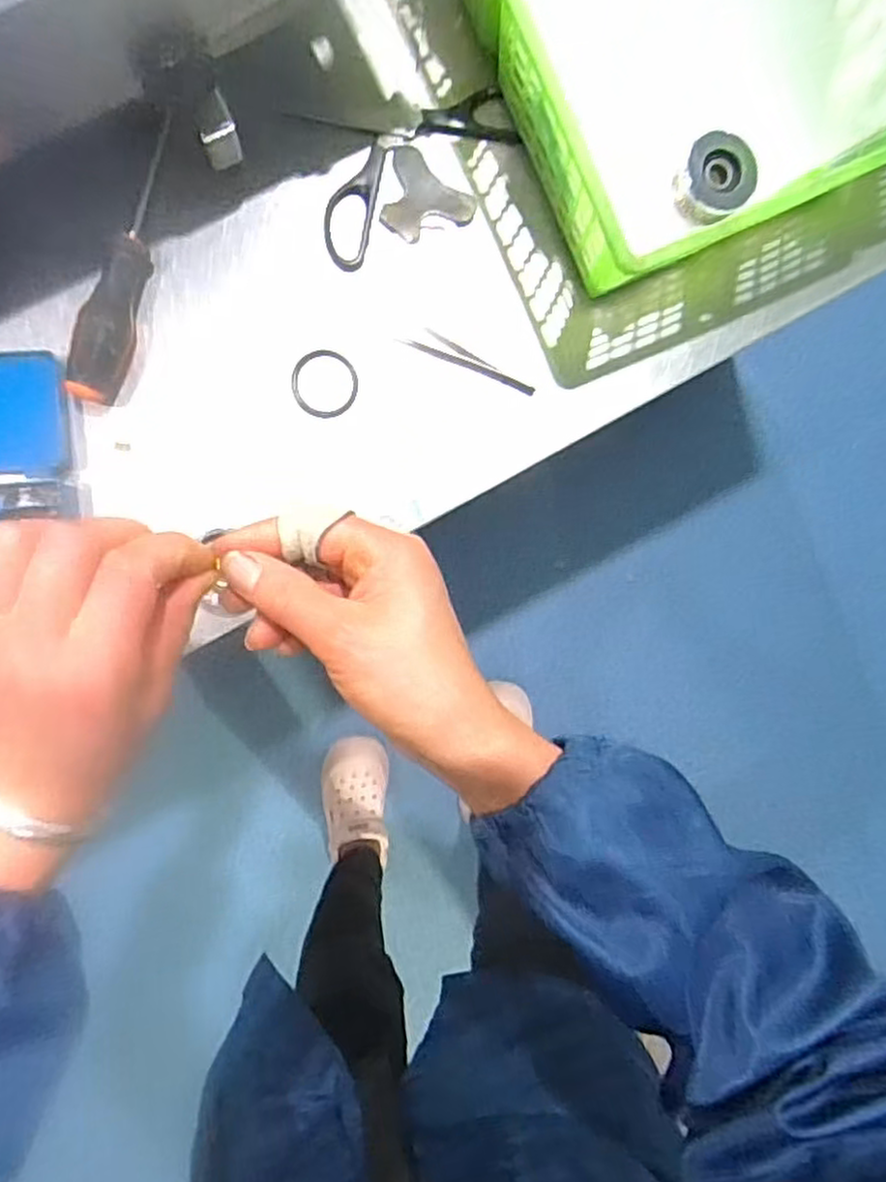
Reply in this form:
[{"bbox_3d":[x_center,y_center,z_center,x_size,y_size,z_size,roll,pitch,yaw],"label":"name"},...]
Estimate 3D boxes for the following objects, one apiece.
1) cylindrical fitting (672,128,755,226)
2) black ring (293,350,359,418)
[{"bbox_3d":[0.168,-0.256,0.451,0.052,0.028,0.044,-40,97,-2],"label":"cylindrical fitting"},{"bbox_3d":[-0.074,-0.130,0.453,0.041,0.004,0.042,-1,94,-6],"label":"black ring"}]

